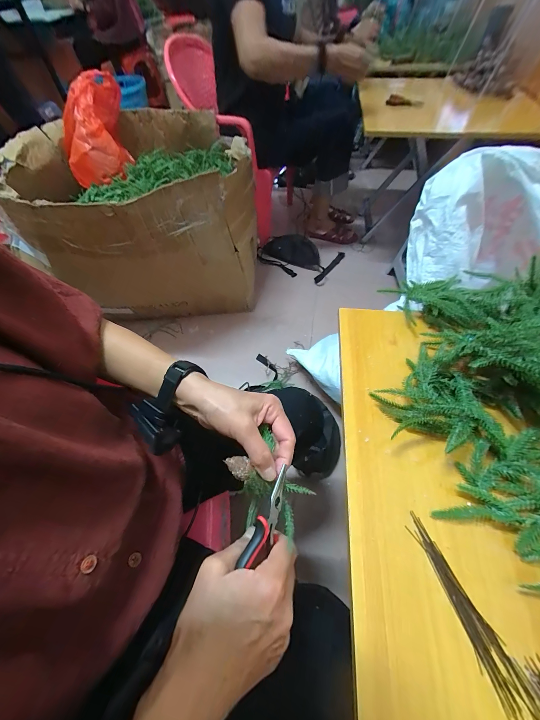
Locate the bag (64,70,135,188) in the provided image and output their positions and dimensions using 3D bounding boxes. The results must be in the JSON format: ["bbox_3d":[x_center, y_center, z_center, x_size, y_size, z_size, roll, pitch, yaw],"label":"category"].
[{"bbox_3d":[-0.614,-0.799,0.935,0.249,0.229,0.281,-21,58,-10],"label":"bag"}]

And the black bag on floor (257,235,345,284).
[{"bbox_3d":[0.132,-0.528,1.309,0.383,0.098,0.230,25,62,19],"label":"black bag on floor"}]

